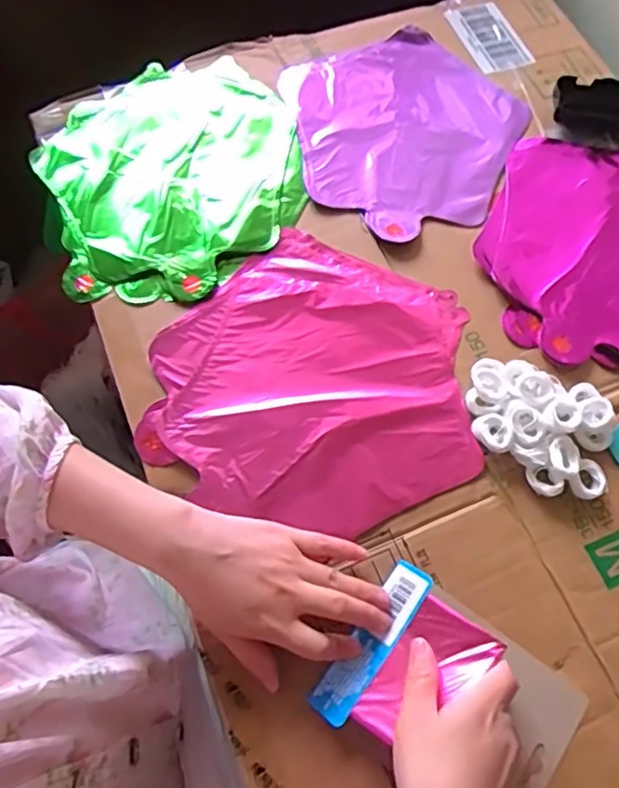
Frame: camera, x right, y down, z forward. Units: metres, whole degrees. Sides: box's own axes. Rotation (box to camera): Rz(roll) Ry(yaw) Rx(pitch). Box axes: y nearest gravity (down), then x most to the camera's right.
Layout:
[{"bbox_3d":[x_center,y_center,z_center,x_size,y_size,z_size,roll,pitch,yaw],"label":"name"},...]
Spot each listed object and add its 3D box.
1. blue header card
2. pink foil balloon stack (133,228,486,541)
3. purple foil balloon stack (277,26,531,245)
[{"bbox_3d":[0.043,0.168,0.421,0.030,0.004,0.113,30,72,30],"label":"blue header card"},{"bbox_3d":[0.009,-0.012,0.489,0.246,0.004,0.228,17,69,5],"label":"pink foil balloon stack"},{"bbox_3d":[0.095,-0.253,0.591,0.222,0.015,0.230,-18,70,-9],"label":"purple foil balloon stack"}]

